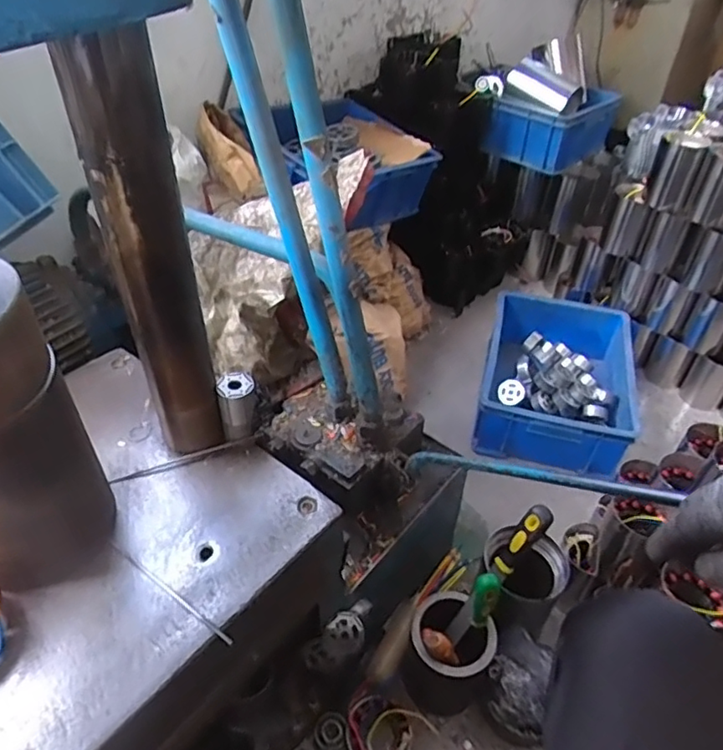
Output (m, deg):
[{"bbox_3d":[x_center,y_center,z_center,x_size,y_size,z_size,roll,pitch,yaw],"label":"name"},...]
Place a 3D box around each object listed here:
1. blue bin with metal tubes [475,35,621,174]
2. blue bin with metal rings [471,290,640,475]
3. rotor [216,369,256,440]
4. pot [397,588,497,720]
[{"bbox_3d":[0.470,-0.695,1.519,0.314,0.225,0.250,27,48,26],"label":"blue bin with metal tubes"},{"bbox_3d":[0.417,0.003,1.271,0.294,0.131,0.412,11,43,10],"label":"blue bin with metal rings"},{"bbox_3d":[-0.129,0.036,0.623,0.035,0.074,0.036,-7,43,-10],"label":"rotor"},{"bbox_3d":[0.119,0.400,0.832,0.101,0.158,0.105,1,42,-1],"label":"pot"}]

